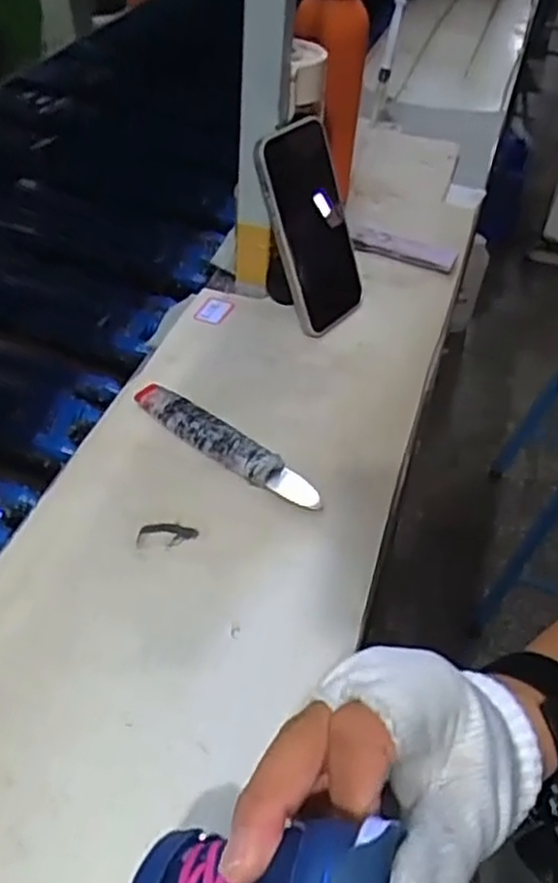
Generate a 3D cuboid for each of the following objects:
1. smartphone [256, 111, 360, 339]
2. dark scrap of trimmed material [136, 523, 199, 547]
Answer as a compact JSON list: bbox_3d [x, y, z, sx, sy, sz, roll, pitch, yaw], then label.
[{"bbox_3d":[0.028,-0.176,0.611,0.015,0.163,0.089,11,35,42],"label":"smartphone"},{"bbox_3d":[-0.072,0.060,0.474,0.037,0.004,0.017,6,46,1],"label":"dark scrap of trimmed material"}]

